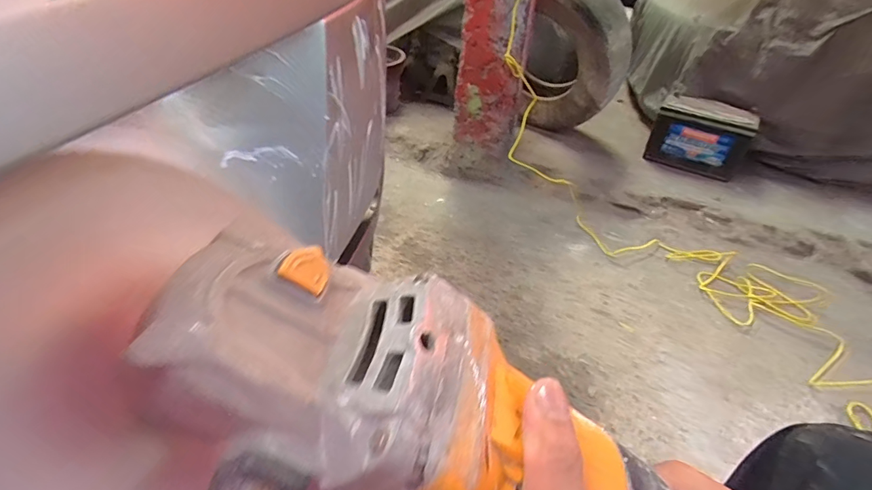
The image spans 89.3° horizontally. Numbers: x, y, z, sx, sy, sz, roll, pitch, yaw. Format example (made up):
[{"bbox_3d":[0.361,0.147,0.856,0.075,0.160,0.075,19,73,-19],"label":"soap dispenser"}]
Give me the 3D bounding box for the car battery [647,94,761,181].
[{"bbox_3d":[0.900,-0.376,1.503,0.288,0.197,0.178,25,45,24],"label":"car battery"}]

